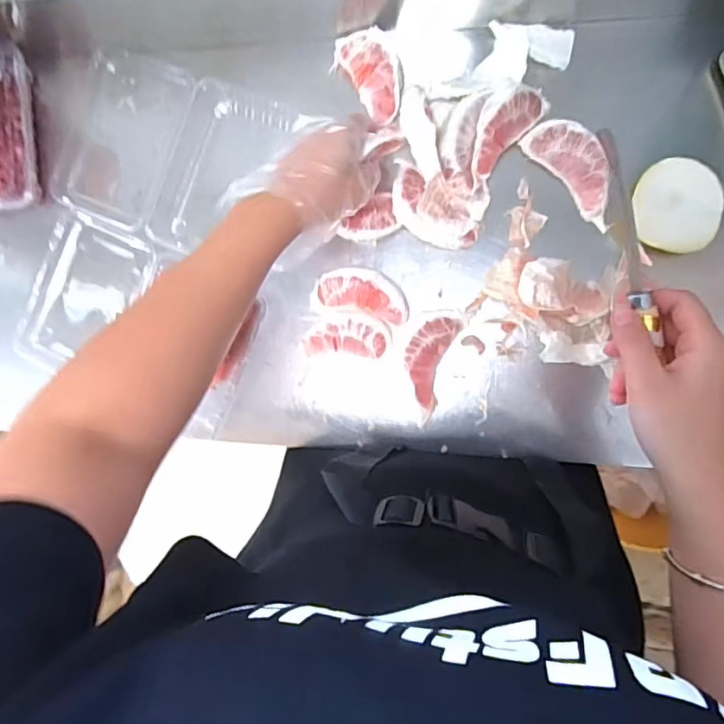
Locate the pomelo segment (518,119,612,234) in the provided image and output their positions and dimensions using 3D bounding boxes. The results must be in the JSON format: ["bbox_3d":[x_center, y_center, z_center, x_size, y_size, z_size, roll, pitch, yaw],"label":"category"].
[{"bbox_3d":[0.204,-0.182,0.497,0.047,0.024,0.112,-42,85,8],"label":"pomelo segment"}]

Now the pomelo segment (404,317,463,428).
[{"bbox_3d":[0.063,0.005,0.526,0.042,0.024,0.103,18,94,9],"label":"pomelo segment"}]

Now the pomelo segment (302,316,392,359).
[{"bbox_3d":[-0.015,-0.025,0.536,0.086,0.029,0.039,3,92,9],"label":"pomelo segment"}]

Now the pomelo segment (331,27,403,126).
[{"bbox_3d":[0.012,-0.287,0.523,0.060,0.021,0.092,-41,85,8],"label":"pomelo segment"}]

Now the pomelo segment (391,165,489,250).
[{"bbox_3d":[0.073,-0.148,0.512,0.090,0.038,0.070,15,94,9],"label":"pomelo segment"}]

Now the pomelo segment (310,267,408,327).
[{"bbox_3d":[-0.001,-0.069,0.536,0.098,0.020,0.047,11,93,9],"label":"pomelo segment"}]

